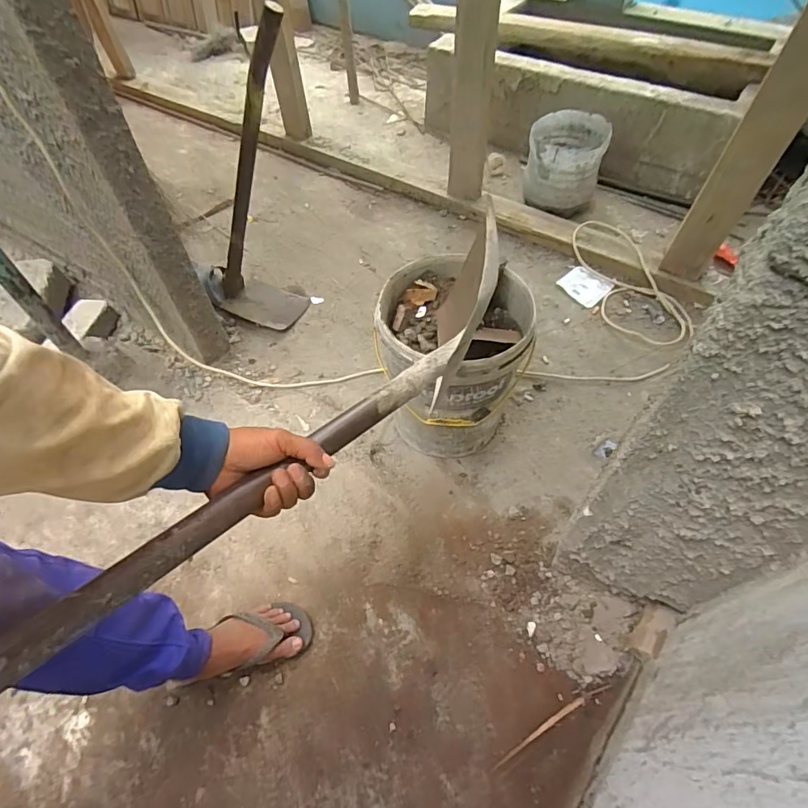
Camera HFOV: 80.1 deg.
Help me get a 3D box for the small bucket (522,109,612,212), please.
[{"bbox_3d":[0.539,-0.809,1.627,0.237,0.226,0.258,-1,55,1],"label":"small bucket"}]

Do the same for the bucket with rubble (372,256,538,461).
[{"bbox_3d":[0.104,-0.083,1.067,0.291,0.358,0.291,-1,56,1],"label":"bucket with rubble"}]

